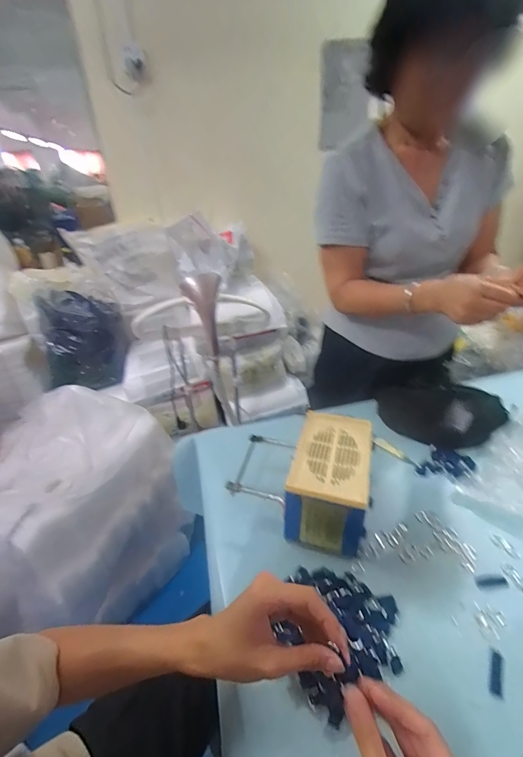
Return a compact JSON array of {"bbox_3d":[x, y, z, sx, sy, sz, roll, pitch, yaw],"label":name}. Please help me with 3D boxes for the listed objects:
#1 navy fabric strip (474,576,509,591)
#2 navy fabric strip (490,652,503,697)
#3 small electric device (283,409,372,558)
[{"bbox_3d":[0.318,0.281,0.470,0.045,0.004,0.017,-4,31,-2],"label":"navy fabric strip"},{"bbox_3d":[0.265,0.333,0.386,0.011,0.004,0.045,16,38,27],"label":"navy fabric strip"},{"bbox_3d":[0.113,0.160,0.548,0.114,0.118,0.182,8,32,17],"label":"small electric device"}]

